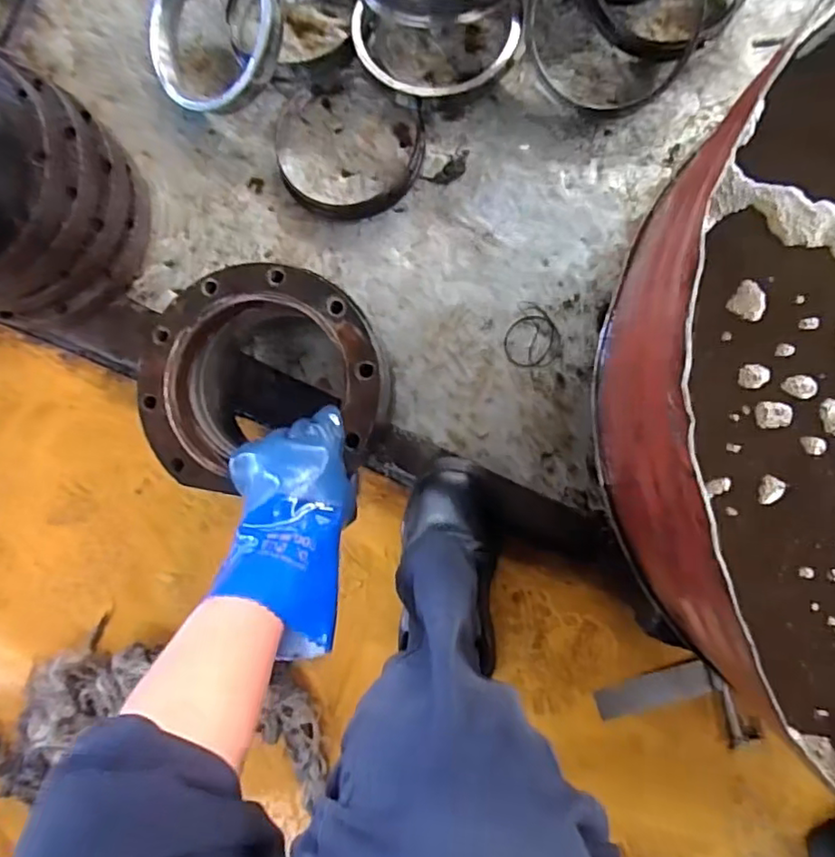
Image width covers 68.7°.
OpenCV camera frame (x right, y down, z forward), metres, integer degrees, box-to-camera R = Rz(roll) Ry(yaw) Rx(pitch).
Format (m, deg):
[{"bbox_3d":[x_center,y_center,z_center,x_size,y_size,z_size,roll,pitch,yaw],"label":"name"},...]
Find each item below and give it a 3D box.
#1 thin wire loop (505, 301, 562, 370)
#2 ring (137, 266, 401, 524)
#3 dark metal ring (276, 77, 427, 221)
[{"bbox_3d":[0.129,-0.099,0.667,0.061,0.004,0.068,21,92,6],"label":"thin wire loop"},{"bbox_3d":[-0.135,-0.042,0.615,0.211,0.144,0.208,0,90,7],"label":"ring"},{"bbox_3d":[-0.081,-0.325,0.696,0.176,0.035,0.165,0,90,7],"label":"dark metal ring"}]

